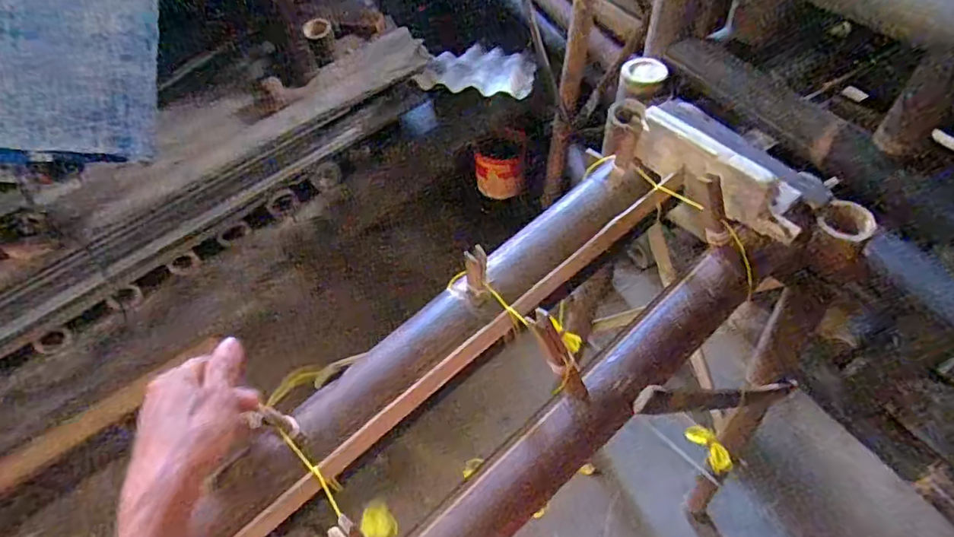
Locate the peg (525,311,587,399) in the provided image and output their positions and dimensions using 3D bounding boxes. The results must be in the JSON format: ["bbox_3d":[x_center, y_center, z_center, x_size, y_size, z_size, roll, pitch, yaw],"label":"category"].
[{"bbox_3d":[0.060,0.064,0.401,0.015,0.085,0.013,-43,28,-24],"label":"peg"}]

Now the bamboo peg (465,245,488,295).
[{"bbox_3d":[0.000,0.004,0.433,0.015,0.056,0.010,-6,53,0],"label":"bamboo peg"}]

